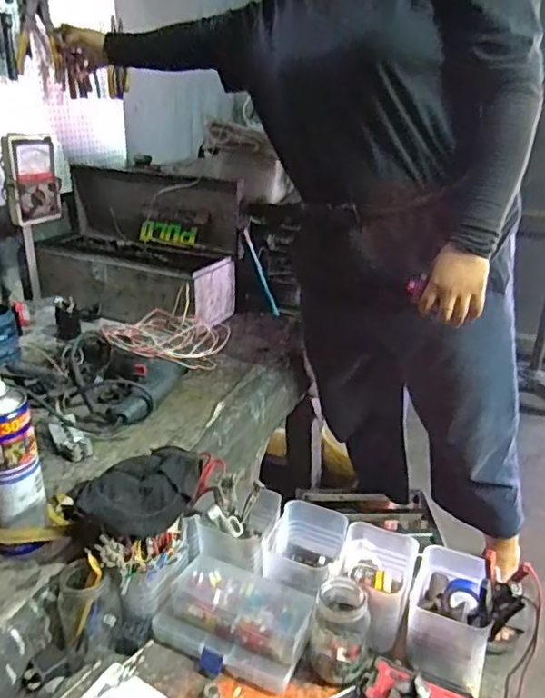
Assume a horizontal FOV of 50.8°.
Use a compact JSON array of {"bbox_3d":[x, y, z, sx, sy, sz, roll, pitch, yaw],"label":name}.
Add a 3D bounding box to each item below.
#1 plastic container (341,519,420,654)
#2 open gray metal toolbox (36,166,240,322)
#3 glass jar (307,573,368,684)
[{"bbox_3d":[0.120,0.282,0.691,0.087,0.078,0.118,12,28,21],"label":"plastic container"},{"bbox_3d":[-0.325,-0.248,1.390,0.473,0.295,0.314,8,26,14],"label":"open gray metal toolbox"},{"bbox_3d":[0.073,0.302,0.624,0.060,0.105,0.073,6,26,9],"label":"glass jar"}]

